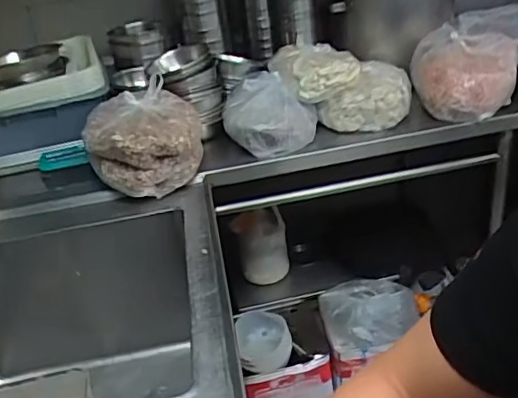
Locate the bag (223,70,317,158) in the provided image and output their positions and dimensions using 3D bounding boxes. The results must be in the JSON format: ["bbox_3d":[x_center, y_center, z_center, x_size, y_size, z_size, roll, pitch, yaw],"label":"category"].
[{"bbox_3d":[0.023,-0.205,1.304,0.191,0.140,0.171,-17,29,-18],"label":"bag"}]

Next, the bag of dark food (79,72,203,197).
[{"bbox_3d":[-0.249,-0.138,1.211,0.238,0.175,0.233,-10,27,-5],"label":"bag of dark food"}]

